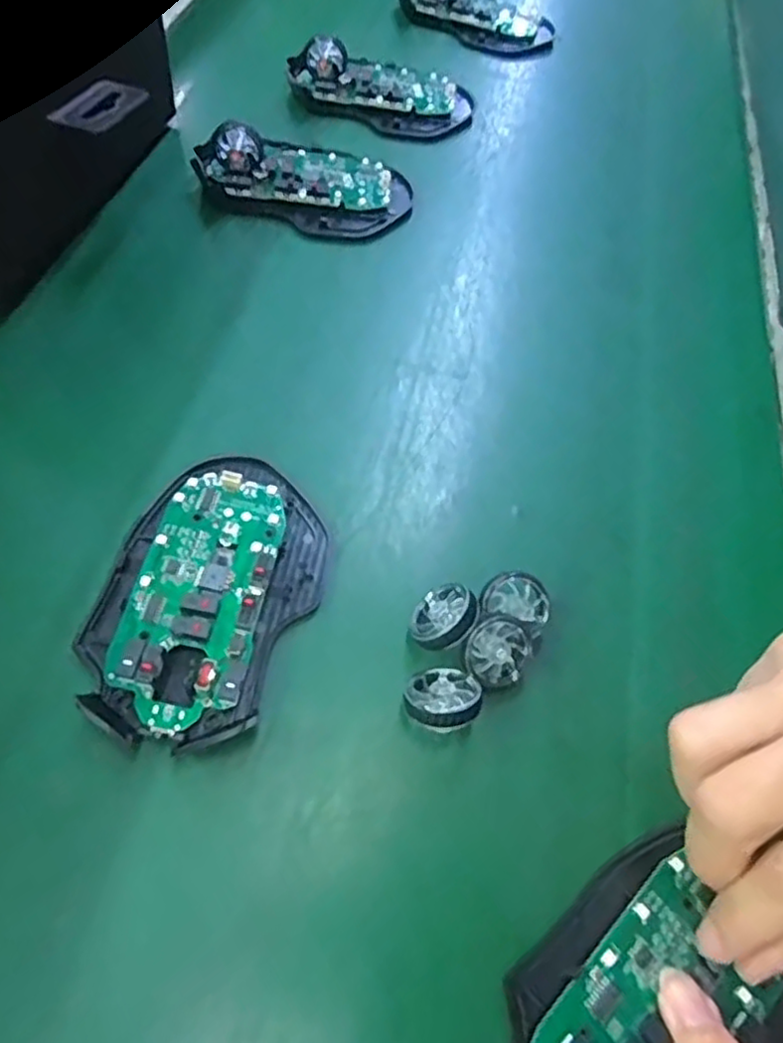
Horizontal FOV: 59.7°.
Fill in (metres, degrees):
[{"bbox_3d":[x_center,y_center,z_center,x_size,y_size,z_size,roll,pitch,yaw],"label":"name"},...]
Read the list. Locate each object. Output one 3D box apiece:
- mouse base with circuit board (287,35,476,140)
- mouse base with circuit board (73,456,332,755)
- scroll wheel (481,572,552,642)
[{"bbox_3d":[-0.006,-0.281,0.433,0.106,0.029,0.068,24,58,10],"label":"mouse base with circuit board"},{"bbox_3d":[-0.067,0.024,0.249,0.070,0.018,0.111,19,58,7],"label":"mouse base with circuit board"},{"bbox_3d":[0.047,0.030,0.254,0.025,0.009,0.020,16,57,5],"label":"scroll wheel"}]

